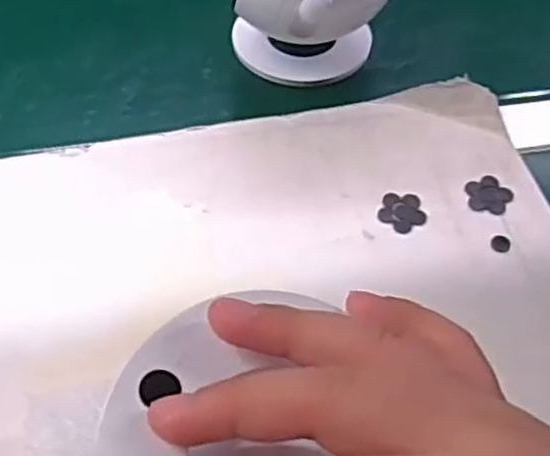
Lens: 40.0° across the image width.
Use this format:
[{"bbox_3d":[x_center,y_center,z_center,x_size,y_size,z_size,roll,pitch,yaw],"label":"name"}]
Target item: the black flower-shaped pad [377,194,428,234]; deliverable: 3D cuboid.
[{"bbox_3d":[0.071,-0.009,0.419,0.025,0.004,0.027,17,53,11],"label":"black flower-shaped pad"}]

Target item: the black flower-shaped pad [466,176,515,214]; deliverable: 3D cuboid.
[{"bbox_3d":[0.120,-0.018,0.425,0.026,0.004,0.025,-32,59,-24],"label":"black flower-shaped pad"}]

